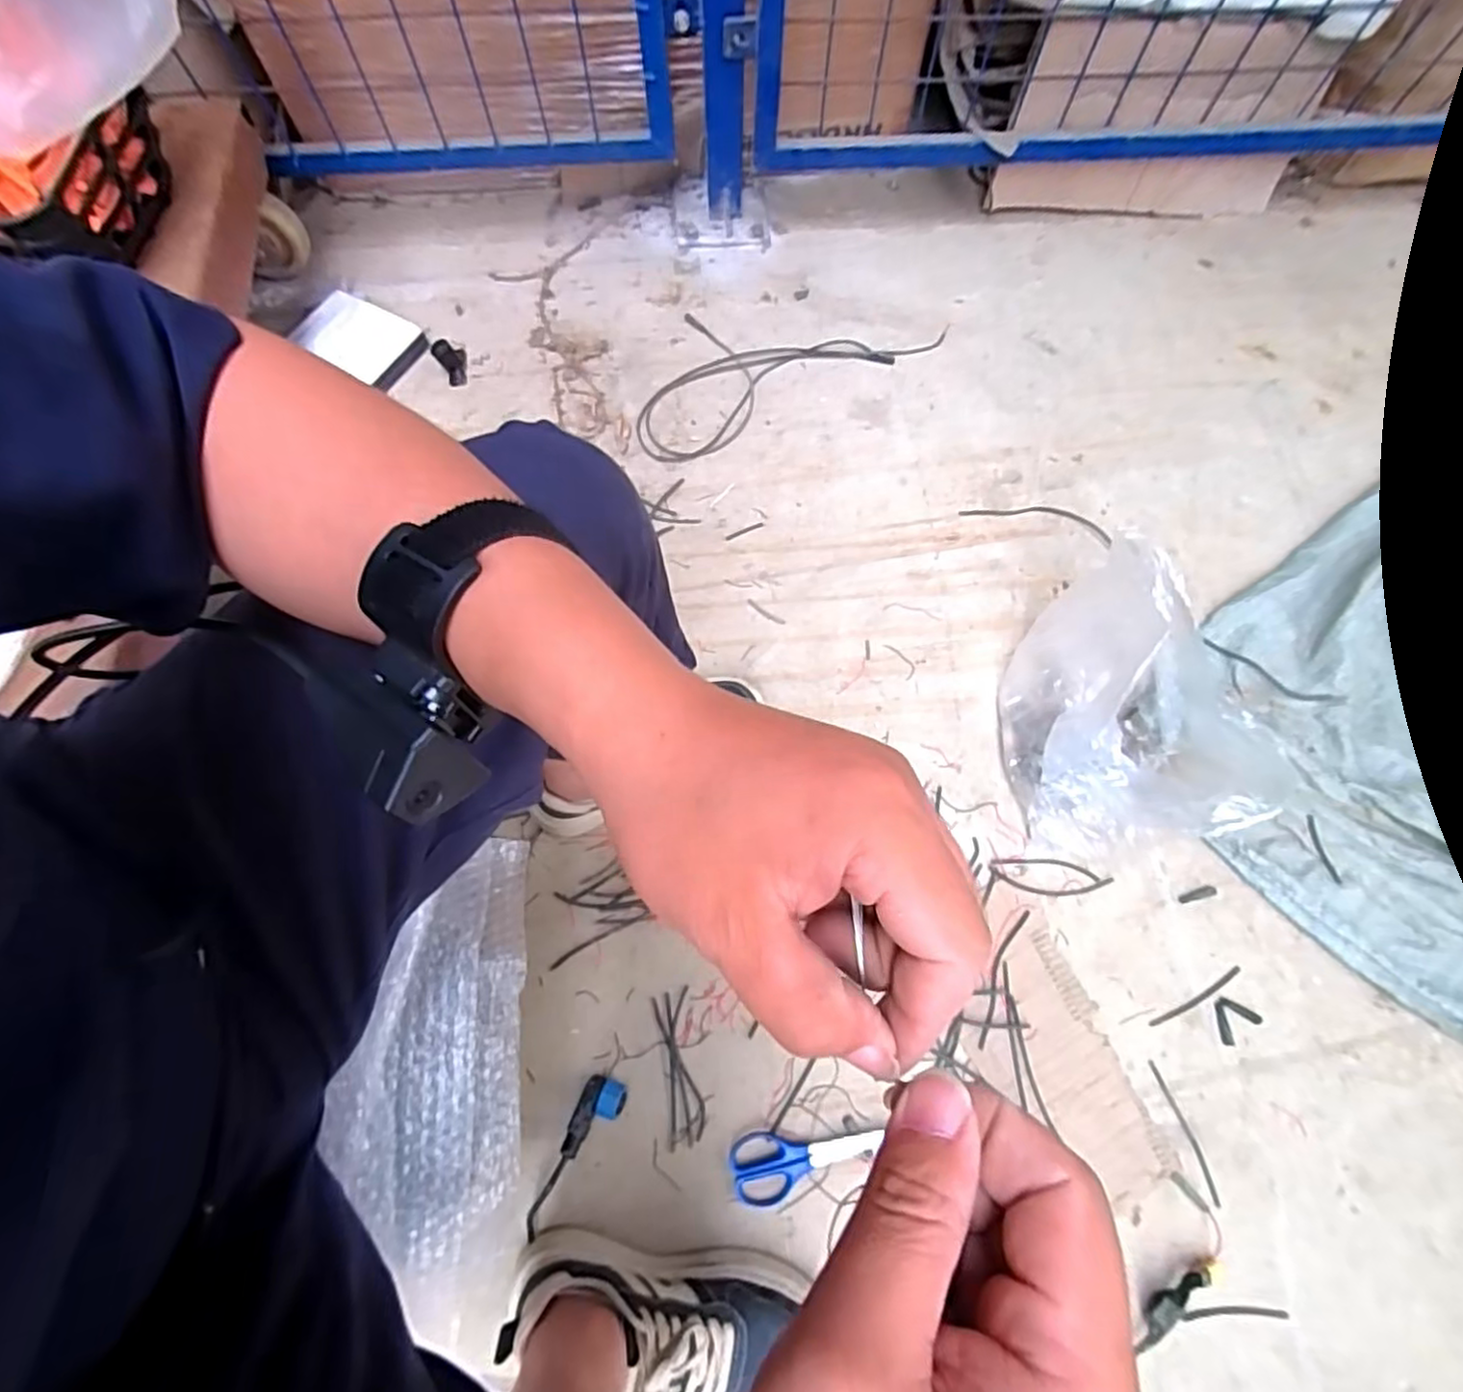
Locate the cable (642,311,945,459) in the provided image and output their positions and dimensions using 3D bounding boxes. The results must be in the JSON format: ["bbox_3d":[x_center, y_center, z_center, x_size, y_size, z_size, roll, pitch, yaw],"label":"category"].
[{"bbox_3d":[0.059,-0.481,0.949,0.448,0.011,0.213,-25,74,-7],"label":"cable"}]

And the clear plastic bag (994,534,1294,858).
[{"bbox_3d":[0.389,0.029,0.661,0.221,0.233,0.231,34,75,10],"label":"clear plastic bag"}]

